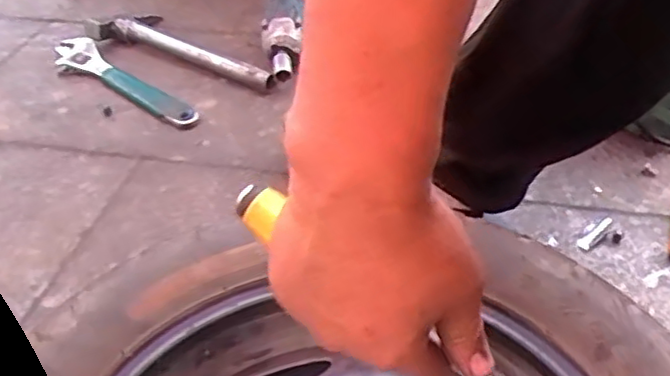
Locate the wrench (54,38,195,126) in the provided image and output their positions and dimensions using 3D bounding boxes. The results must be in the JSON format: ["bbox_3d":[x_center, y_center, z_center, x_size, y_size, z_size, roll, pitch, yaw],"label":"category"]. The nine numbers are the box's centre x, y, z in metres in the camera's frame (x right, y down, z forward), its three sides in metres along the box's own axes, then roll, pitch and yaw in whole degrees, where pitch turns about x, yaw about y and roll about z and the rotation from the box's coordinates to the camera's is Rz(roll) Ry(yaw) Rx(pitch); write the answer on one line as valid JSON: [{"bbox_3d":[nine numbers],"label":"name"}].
[{"bbox_3d":[-0.282,-0.143,0.867,0.290,0.019,0.050,30,51,33],"label":"wrench"}]

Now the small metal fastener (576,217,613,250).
[{"bbox_3d":[0.244,0.042,0.625,0.045,0.011,0.012,-30,47,-27],"label":"small metal fastener"}]

